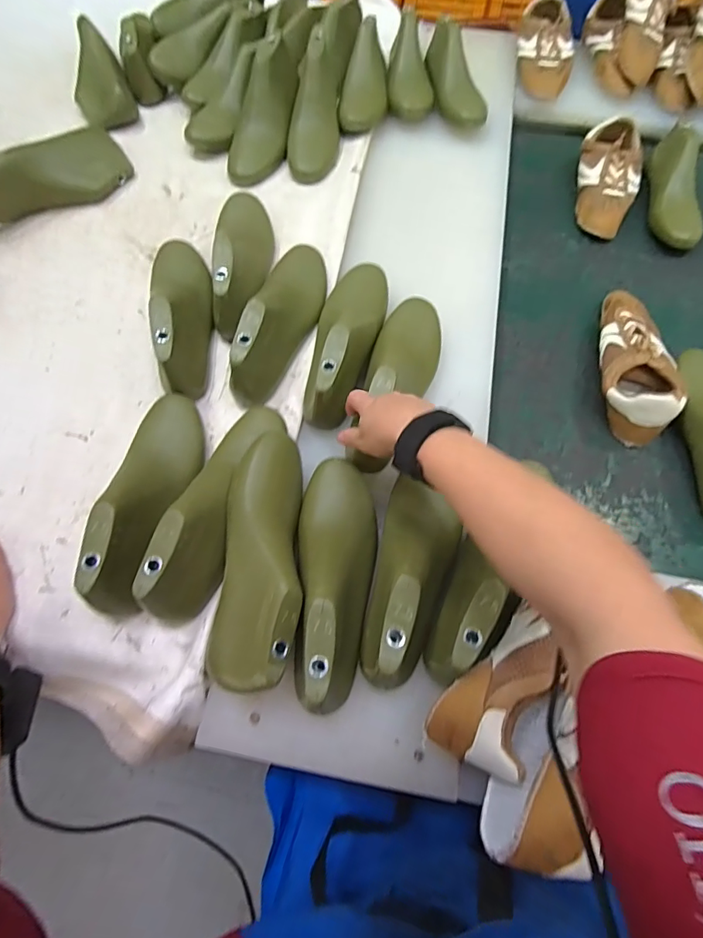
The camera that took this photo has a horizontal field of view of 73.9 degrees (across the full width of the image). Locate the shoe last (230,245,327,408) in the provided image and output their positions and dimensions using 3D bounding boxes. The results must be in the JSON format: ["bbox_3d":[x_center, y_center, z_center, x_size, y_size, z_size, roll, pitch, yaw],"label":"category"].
[{"bbox_3d":[-0.082,-0.196,0.582,0.066,0.089,0.246,13,67,6],"label":"shoe last"}]

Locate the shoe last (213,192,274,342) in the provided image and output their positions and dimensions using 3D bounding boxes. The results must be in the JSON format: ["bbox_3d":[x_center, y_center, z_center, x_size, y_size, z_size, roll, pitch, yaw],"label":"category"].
[{"bbox_3d":[-0.146,-0.294,0.618,0.080,0.076,0.251,-2,66,-2],"label":"shoe last"}]

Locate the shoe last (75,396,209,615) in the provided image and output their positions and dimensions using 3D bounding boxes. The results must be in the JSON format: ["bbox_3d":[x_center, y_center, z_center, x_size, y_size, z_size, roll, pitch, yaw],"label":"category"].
[{"bbox_3d":[-0.205,0.020,0.482,0.072,0.082,0.247,1,66,0],"label":"shoe last"}]

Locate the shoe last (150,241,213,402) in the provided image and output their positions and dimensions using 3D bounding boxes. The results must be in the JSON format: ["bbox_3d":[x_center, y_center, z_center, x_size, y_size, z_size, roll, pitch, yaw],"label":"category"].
[{"bbox_3d":[-0.209,-0.207,0.586,0.073,0.086,0.240,-13,67,-7],"label":"shoe last"}]

